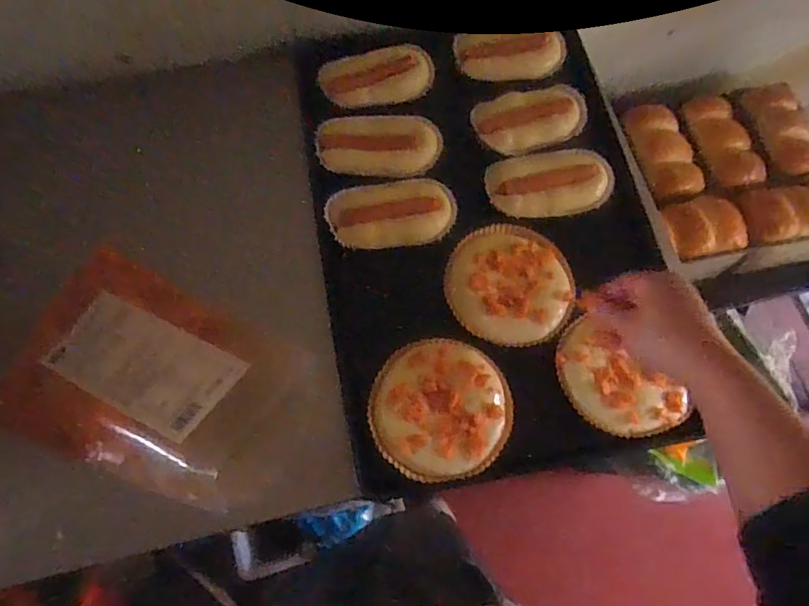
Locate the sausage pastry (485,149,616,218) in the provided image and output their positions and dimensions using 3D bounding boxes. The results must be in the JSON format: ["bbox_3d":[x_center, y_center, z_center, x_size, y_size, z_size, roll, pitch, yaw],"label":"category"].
[{"bbox_3d":[0.187,-0.155,0.659,0.158,0.027,0.084,-11,72,-6],"label":"sausage pastry"}]

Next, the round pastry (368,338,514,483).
[{"bbox_3d":[0.040,0.112,0.566,0.148,0.017,0.148,1,71,-2],"label":"round pastry"}]

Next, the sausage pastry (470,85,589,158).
[{"bbox_3d":[0.170,-0.244,0.696,0.147,0.033,0.071,-14,72,-7],"label":"sausage pastry"}]

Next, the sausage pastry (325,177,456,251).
[{"bbox_3d":[-0.016,-0.111,0.643,0.153,0.025,0.082,-5,71,-4],"label":"sausage pastry"}]

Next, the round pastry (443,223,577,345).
[{"bbox_3d":[0.125,-0.024,0.622,0.147,0.015,0.145,1,71,-2],"label":"round pastry"}]

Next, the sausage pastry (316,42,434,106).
[{"bbox_3d":[-0.035,-0.301,0.701,0.153,0.034,0.062,-11,72,-6],"label":"sausage pastry"}]

